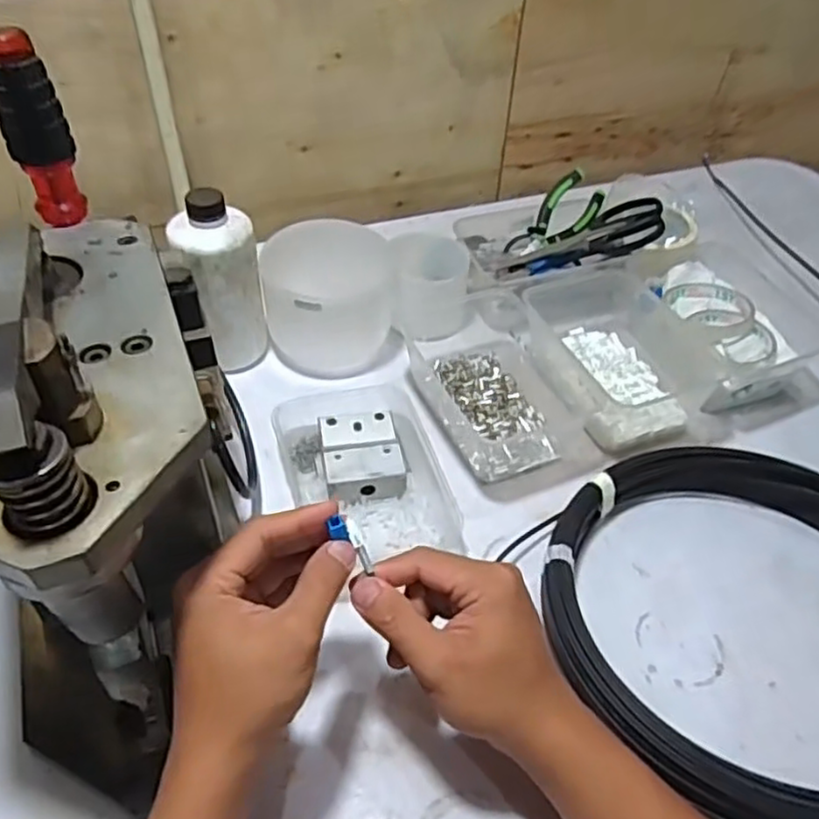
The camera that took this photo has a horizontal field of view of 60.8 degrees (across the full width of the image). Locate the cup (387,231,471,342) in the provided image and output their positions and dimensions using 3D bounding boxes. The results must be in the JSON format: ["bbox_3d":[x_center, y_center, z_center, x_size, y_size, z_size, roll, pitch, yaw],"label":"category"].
[{"bbox_3d":[0.021,-0.124,0.697,0.079,0.077,0.072,-4,45,-8],"label":"cup"}]

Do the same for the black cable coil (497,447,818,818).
[{"bbox_3d":[0.230,0.136,0.469,0.264,0.056,0.288,2,44,-2],"label":"black cable coil"}]

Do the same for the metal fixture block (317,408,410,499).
[{"bbox_3d":[-0.039,0.038,0.567,0.062,0.031,0.070,-6,45,-10],"label":"metal fixture block"}]

